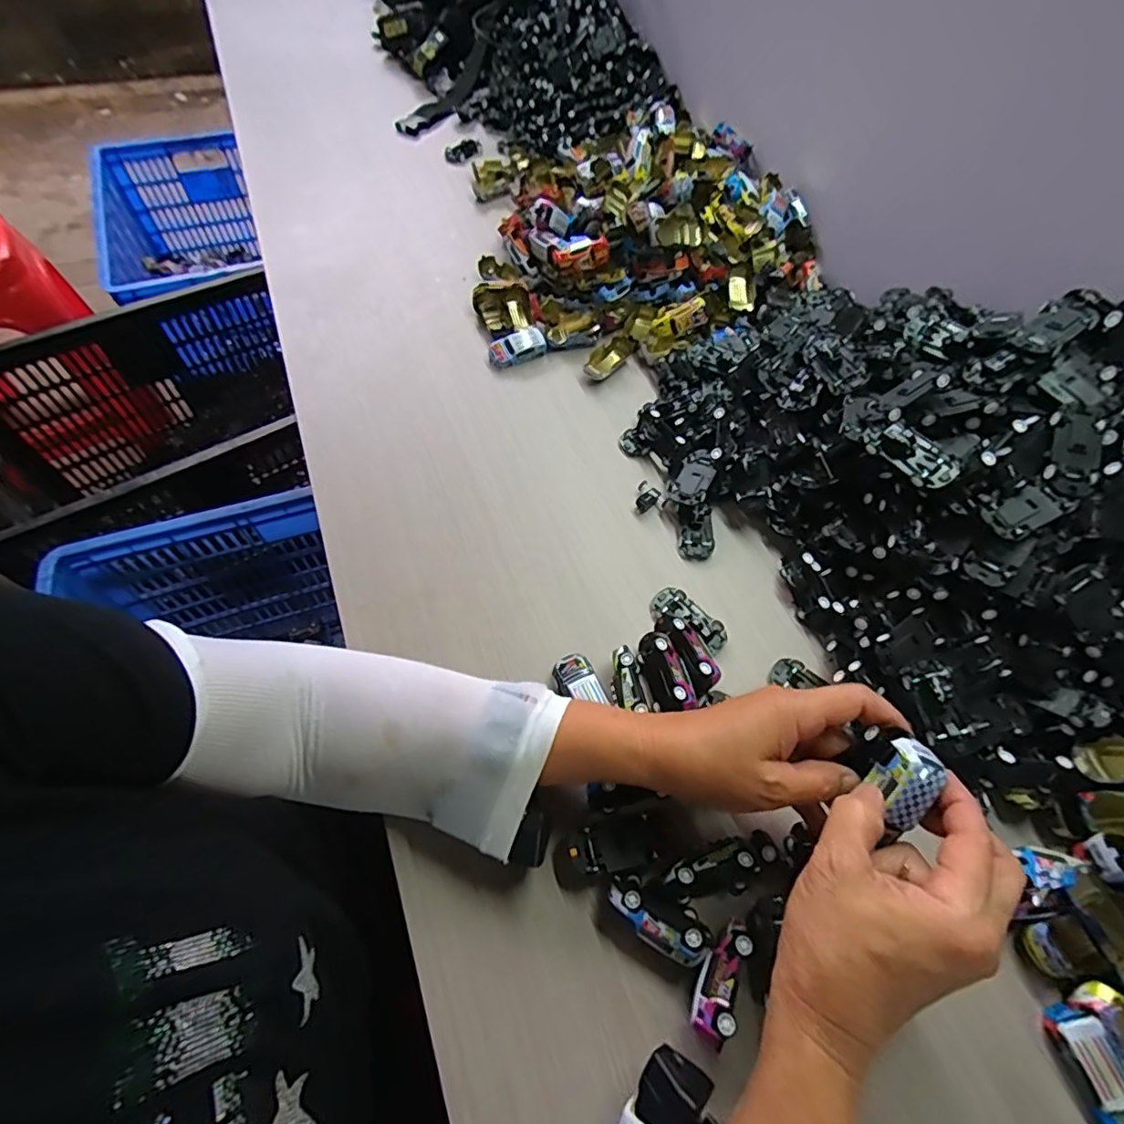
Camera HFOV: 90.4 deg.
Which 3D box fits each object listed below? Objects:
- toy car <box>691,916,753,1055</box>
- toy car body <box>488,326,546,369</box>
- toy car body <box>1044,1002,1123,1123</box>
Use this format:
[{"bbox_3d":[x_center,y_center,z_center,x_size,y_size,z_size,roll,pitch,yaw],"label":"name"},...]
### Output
[{"bbox_3d":[0.089,0.236,0.318,0.023,0.029,0.059,22,60,9],"label":"toy car"},{"bbox_3d":[-0.046,-0.221,0.578,0.061,0.020,0.026,-32,67,-21],"label":"toy car body"},{"bbox_3d":[0.297,0.285,0.307,0.025,0.020,0.061,-16,62,-13],"label":"toy car body"}]

